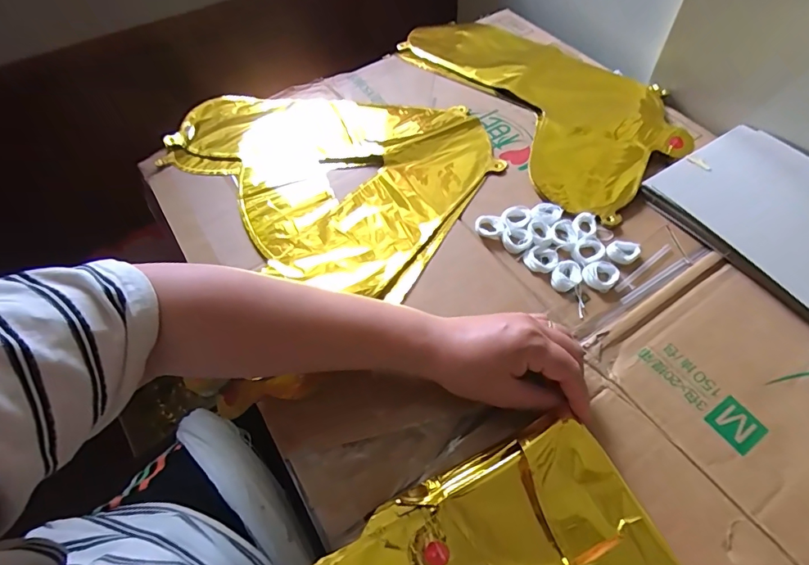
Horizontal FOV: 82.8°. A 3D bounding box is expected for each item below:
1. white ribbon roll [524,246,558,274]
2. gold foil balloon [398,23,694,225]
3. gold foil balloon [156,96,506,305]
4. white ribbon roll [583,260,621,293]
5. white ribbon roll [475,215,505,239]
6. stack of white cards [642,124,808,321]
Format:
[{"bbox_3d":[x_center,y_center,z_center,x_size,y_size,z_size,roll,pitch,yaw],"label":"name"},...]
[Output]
[{"bbox_3d":[0.127,-0.021,0.429,0.030,0.008,0.025,7,58,7],"label":"white ribbon roll"},{"bbox_3d":[0.173,-0.245,0.572,0.214,0.013,0.403,-25,59,-13],"label":"gold foil balloon"},{"bbox_3d":[-0.098,-0.142,0.516,0.361,0.012,0.274,28,63,19],"label":"gold foil balloon"},{"bbox_3d":[0.178,-0.007,0.414,0.029,0.007,0.030,-1,57,2],"label":"white ribbon roll"},{"bbox_3d":[0.084,-0.054,0.450,0.028,0.009,0.027,-1,57,2],"label":"white ribbon roll"},{"bbox_3d":[0.365,-0.067,0.440,0.164,0.017,0.203,-29,60,-15],"label":"stack of white cards"}]

